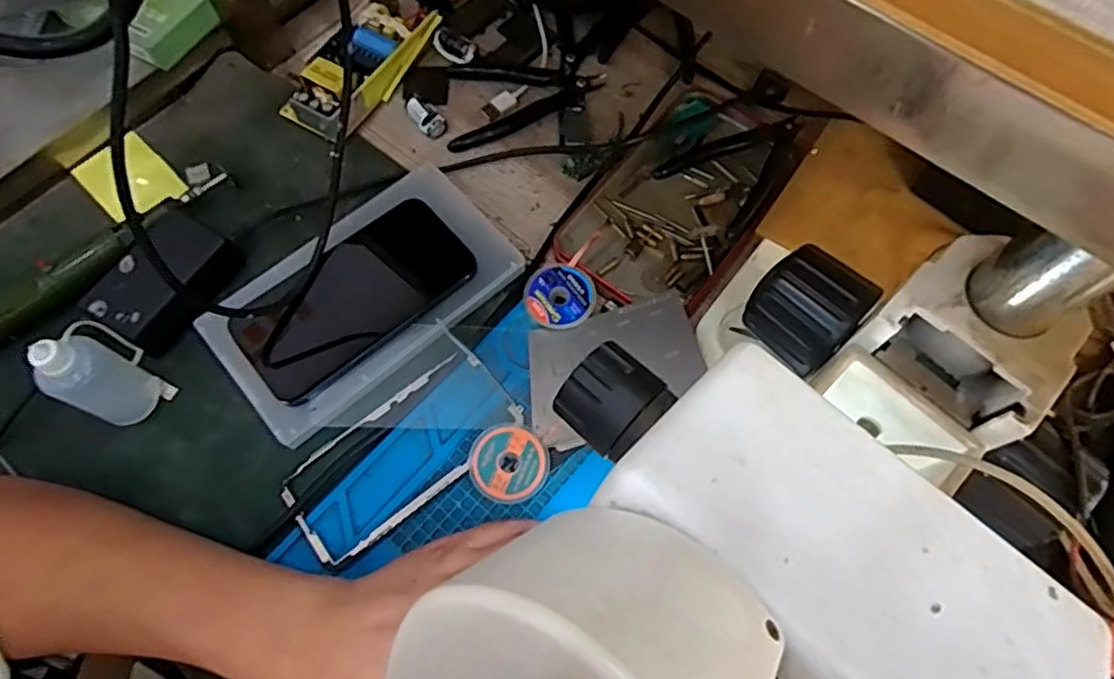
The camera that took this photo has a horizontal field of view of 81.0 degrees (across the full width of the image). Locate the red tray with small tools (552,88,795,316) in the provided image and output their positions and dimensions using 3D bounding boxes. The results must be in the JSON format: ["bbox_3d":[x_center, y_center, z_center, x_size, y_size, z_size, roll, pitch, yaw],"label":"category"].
[{"bbox_3d":[0.088,-0.100,0.457,0.106,0.020,0.180,36,72,14],"label":"red tray with small tools"}]

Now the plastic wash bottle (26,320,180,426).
[{"bbox_3d":[-0.263,0.017,0.372,0.030,0.078,0.045,25,70,11],"label":"plastic wash bottle"}]

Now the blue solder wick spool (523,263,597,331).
[{"bbox_3d":[0.002,-0.027,0.428,0.044,0.015,0.043,0,67,0],"label":"blue solder wick spool"}]

